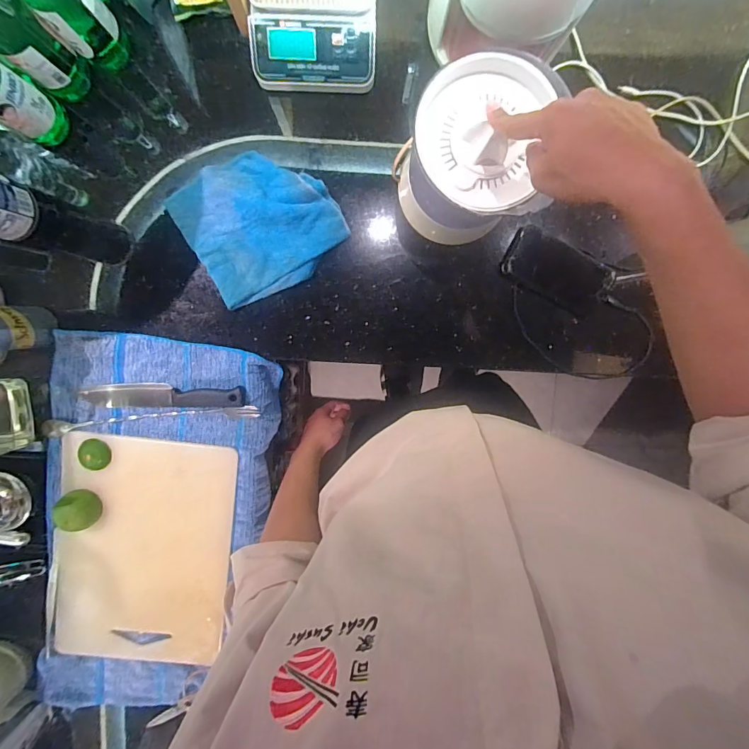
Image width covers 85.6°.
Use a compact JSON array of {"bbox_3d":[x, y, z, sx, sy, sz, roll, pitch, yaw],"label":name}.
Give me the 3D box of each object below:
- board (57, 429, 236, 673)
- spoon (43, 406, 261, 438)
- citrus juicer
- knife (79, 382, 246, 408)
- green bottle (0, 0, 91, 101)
[{"bbox_3d":[-0.344,0.271,0.608,0.245,0.018,0.353,7,98,-4],"label":"board"},{"bbox_3d":[-0.324,0.066,0.591,0.311,0.013,0.023,-5,99,-3],"label":"spoon"},{"bbox_3d":[0.104,-0.249,0.481,0.136,0.176,0.143,3,98,-4],"label":"citrus juicer"},{"bbox_3d":[-0.302,0.031,0.577,0.231,0.017,0.034,-1,98,-3],"label":"knife"},{"bbox_3d":[-0.389,-0.369,0.419,0.055,0.195,0.059,0,98,-3],"label":"green bottle"}]

